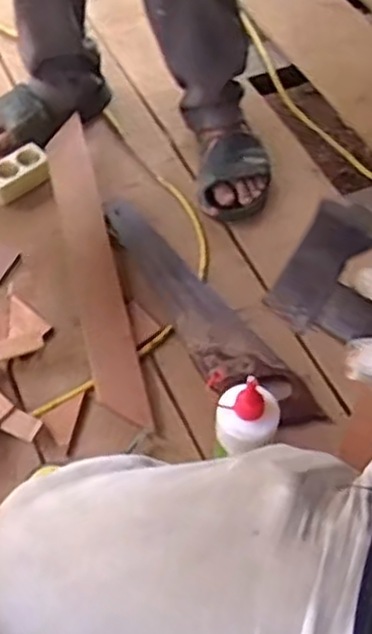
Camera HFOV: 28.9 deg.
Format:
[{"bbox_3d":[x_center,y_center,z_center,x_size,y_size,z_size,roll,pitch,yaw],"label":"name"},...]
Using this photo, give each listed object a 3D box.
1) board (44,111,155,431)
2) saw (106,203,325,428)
[{"bbox_3d":[-0.142,-0.085,1.072,0.069,0.016,0.536,-12,60,-7],"label":"board"},{"bbox_3d":[0.009,-0.009,1.035,0.103,0.020,0.459,-31,61,-20],"label":"saw"}]

